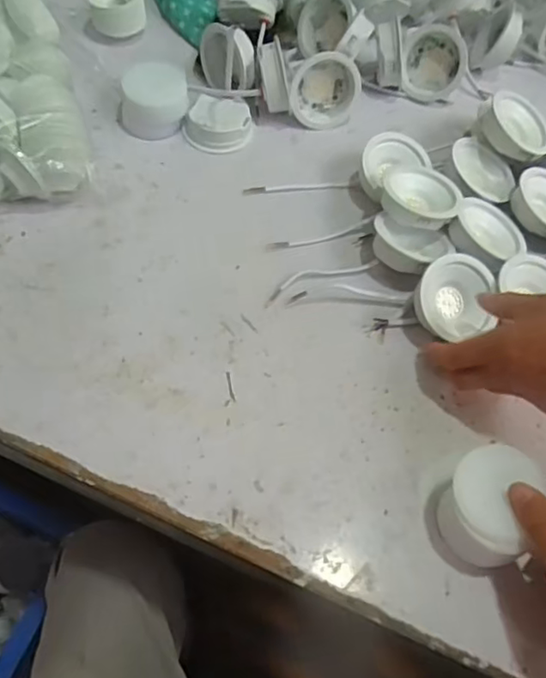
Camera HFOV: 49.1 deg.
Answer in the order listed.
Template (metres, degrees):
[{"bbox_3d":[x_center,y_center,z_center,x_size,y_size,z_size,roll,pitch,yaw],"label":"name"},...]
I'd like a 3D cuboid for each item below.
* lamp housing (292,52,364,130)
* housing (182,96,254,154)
[{"bbox_3d":[0.051,-0.251,0.605,0.072,0.069,0.025,-13,36,-8],"label":"lamp housing"},{"bbox_3d":[-0.054,-0.214,0.595,0.060,0.022,0.058,1,60,-2],"label":"housing"}]

